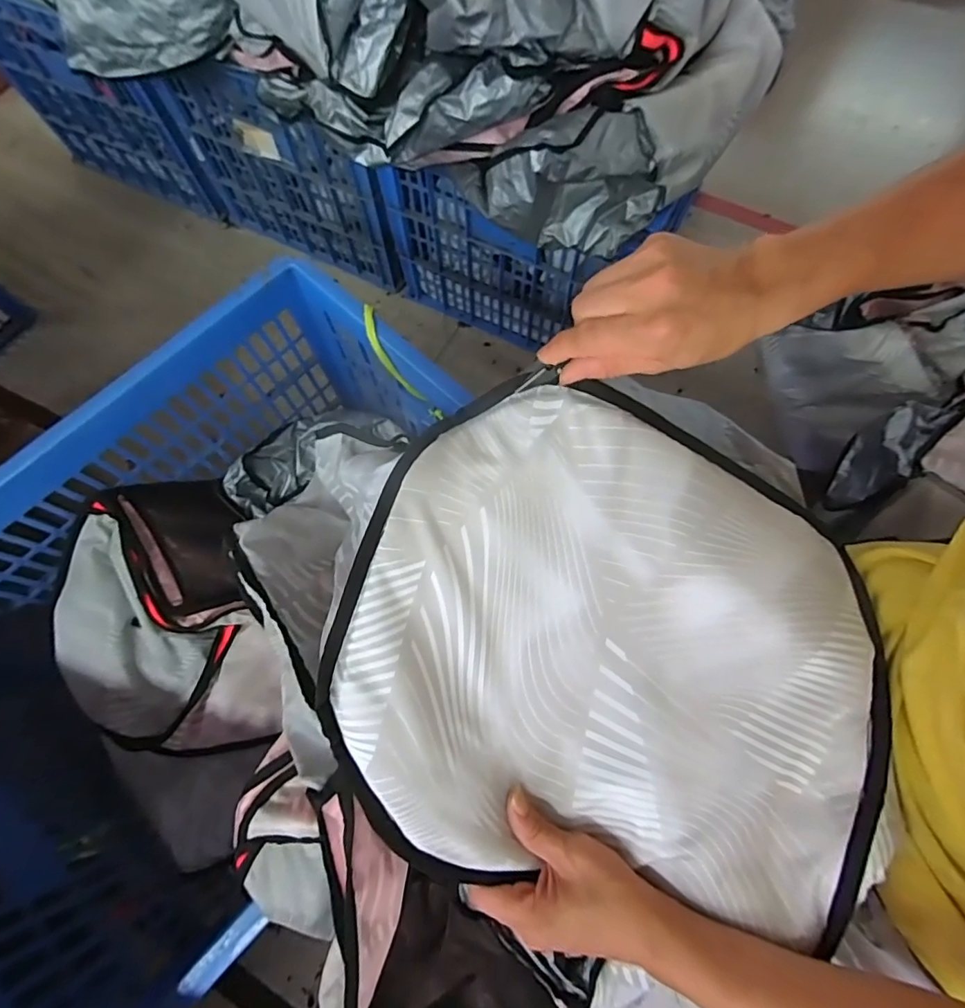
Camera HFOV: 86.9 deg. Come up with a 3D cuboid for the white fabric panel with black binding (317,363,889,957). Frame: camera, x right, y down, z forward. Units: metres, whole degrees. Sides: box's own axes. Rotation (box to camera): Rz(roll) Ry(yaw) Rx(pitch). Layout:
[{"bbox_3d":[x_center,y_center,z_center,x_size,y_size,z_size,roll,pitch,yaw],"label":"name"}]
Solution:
[{"bbox_3d":[0.103,0.076,0.383,0.391,0.111,0.382,8,70,3],"label":"white fabric panel with black binding"}]

